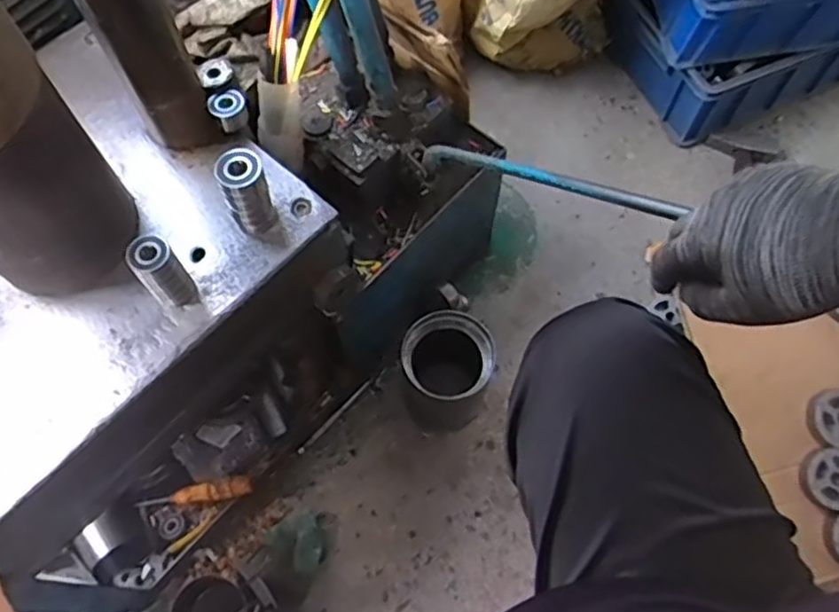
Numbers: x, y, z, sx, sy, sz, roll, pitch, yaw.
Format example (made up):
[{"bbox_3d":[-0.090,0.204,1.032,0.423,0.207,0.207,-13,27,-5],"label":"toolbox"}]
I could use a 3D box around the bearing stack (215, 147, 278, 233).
[{"bbox_3d":[-0.154,-0.101,0.607,0.042,0.073,0.039,-23,67,-10],"label":"bearing stack"}]

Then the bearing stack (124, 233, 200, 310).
[{"bbox_3d":[-0.216,-0.026,0.576,0.034,0.072,0.038,-41,71,-16],"label":"bearing stack"}]

